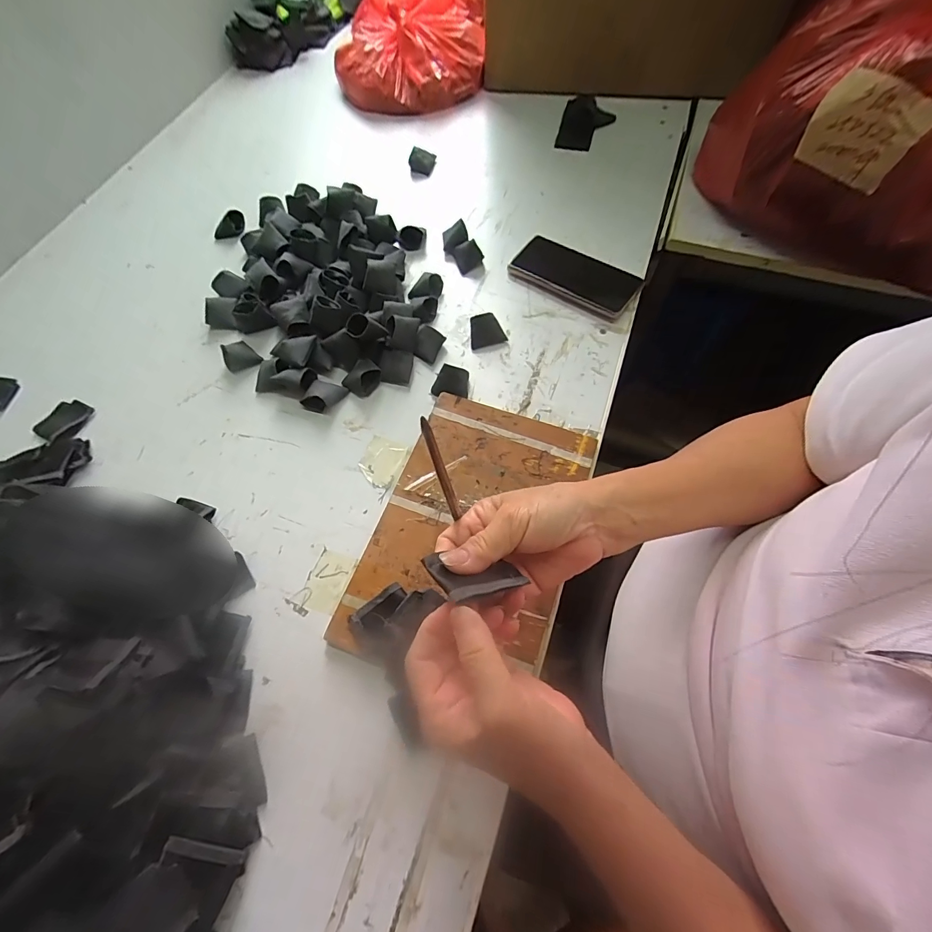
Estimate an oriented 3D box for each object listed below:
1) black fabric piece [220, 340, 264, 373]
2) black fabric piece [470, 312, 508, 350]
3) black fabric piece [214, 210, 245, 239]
[{"bbox_3d":[-0.272,-0.132,0.492,0.037,0.023,0.031,-39,70,-14],"label":"black fabric piece"},{"bbox_3d":[0.026,-0.162,0.491,0.042,0.026,0.029,-12,66,-3],"label":"black fabric piece"},{"bbox_3d":[-0.344,-0.350,0.598,0.049,0.025,0.019,-35,69,-12],"label":"black fabric piece"}]

